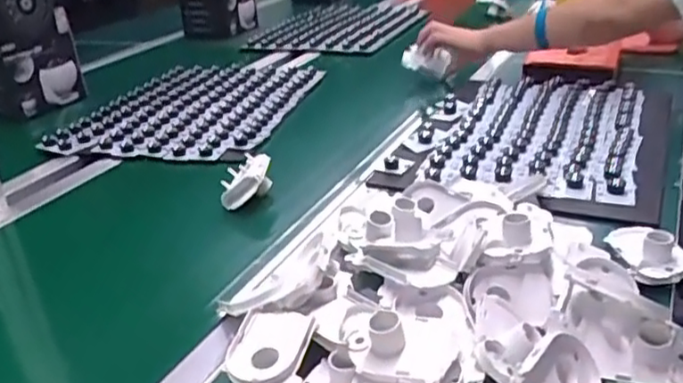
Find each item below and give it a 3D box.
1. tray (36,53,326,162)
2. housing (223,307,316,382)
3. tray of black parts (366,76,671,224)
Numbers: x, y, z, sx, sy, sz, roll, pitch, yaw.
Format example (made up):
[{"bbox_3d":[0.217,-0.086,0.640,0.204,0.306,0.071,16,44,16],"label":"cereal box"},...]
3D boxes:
[{"bbox_3d":[-0.245,-0.172,1.215,0.349,0.020,0.487,6,28,19],"label":"tray"},{"bbox_3d":[-0.062,0.137,0.566,0.066,0.030,0.090,5,27,18],"label":"housing"},{"bbox_3d":[0.296,-0.096,1.006,0.361,0.056,0.452,9,29,24],"label":"tray of black parts"}]

